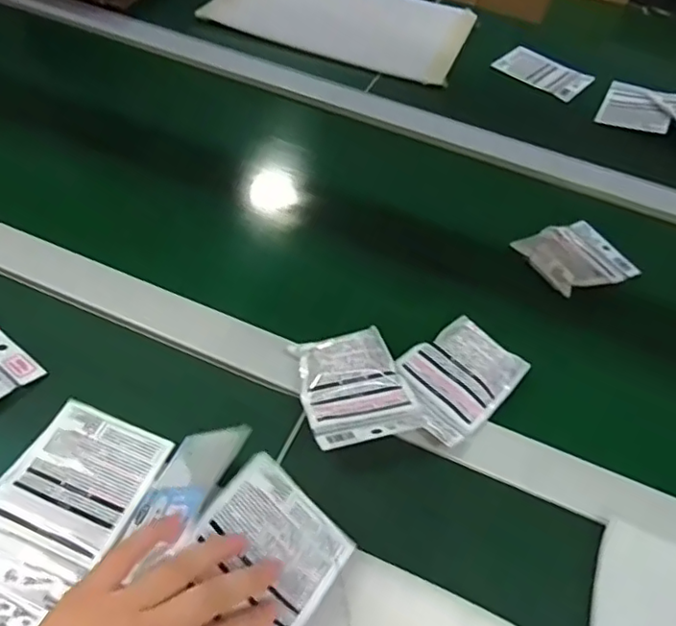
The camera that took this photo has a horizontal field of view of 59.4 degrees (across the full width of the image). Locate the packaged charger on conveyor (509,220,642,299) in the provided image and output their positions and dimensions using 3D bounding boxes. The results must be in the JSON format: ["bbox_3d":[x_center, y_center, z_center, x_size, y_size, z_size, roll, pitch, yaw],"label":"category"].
[{"bbox_3d":[0.281,-0.069,0.687,0.124,0.028,0.096,-24,57,-23],"label":"packaged charger on conveyor"}]

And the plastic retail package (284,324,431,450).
[{"bbox_3d":[0.014,0.067,0.524,0.095,0.033,0.116,-13,54,-17],"label":"plastic retail package"}]

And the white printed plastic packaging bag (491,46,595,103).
[{"bbox_3d":[0.333,-0.389,0.957,0.138,0.007,0.098,34,55,20],"label":"white printed plastic packaging bag"}]

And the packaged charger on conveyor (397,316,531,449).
[{"bbox_3d":[0.107,0.059,0.553,0.095,0.023,0.131,39,57,23],"label":"packaged charger on conveyor"}]

